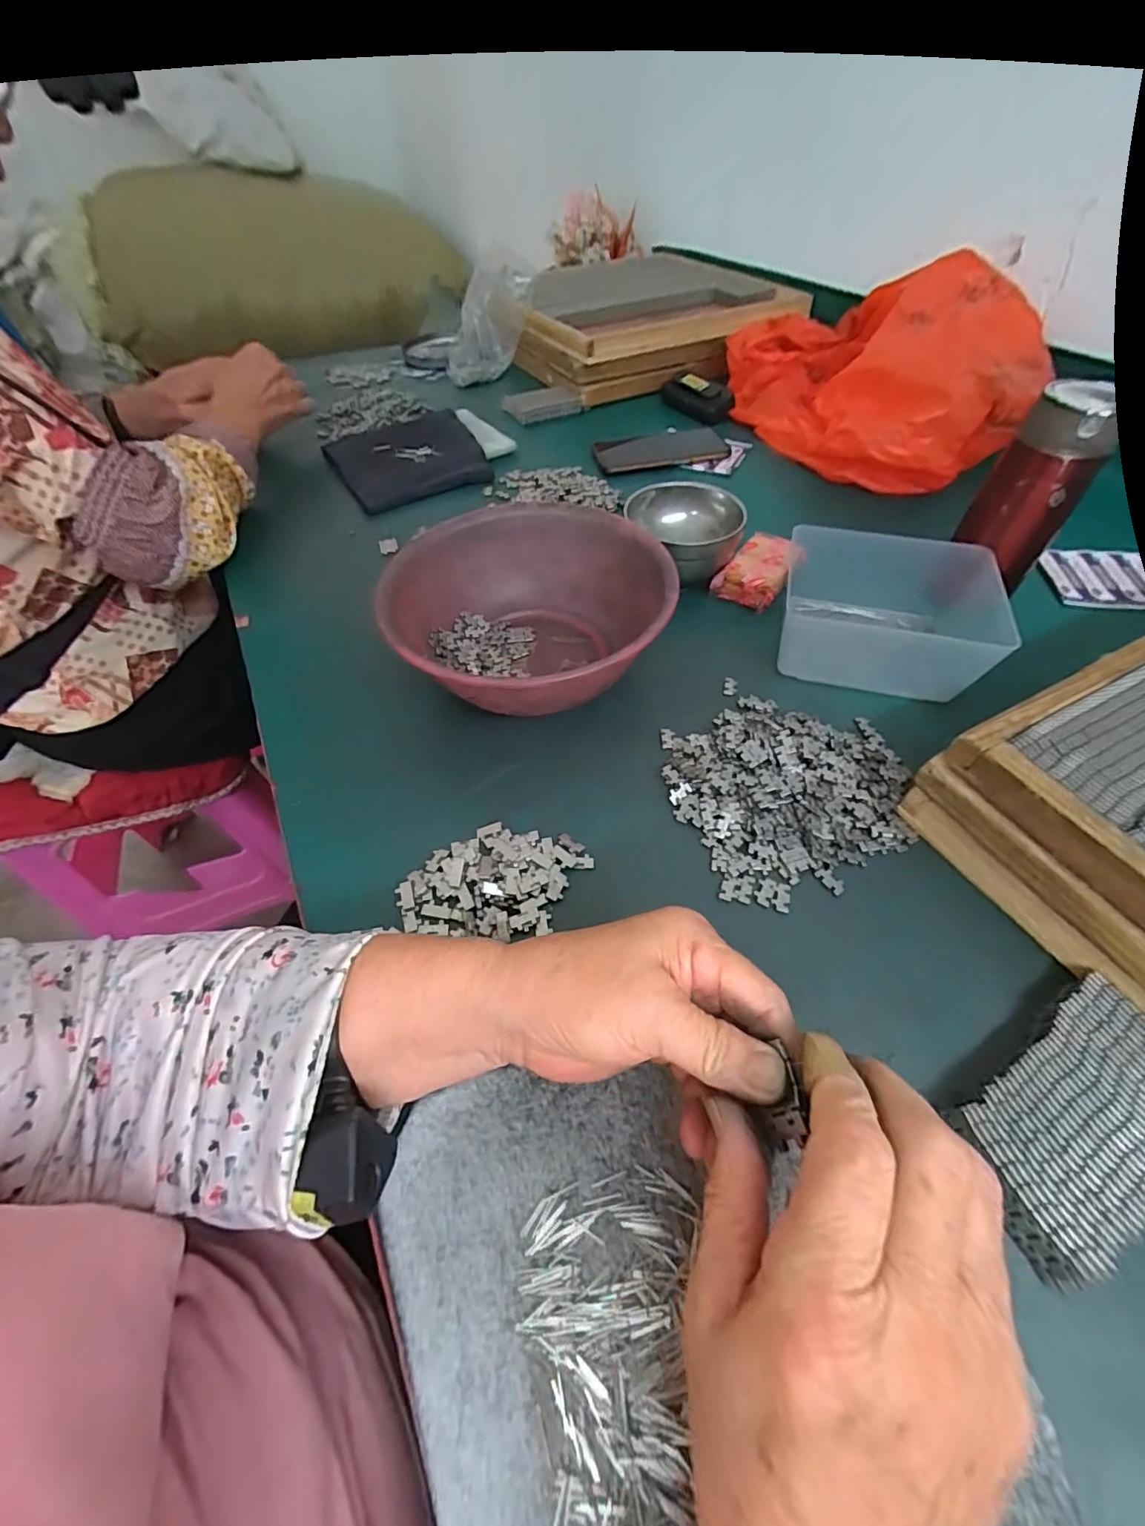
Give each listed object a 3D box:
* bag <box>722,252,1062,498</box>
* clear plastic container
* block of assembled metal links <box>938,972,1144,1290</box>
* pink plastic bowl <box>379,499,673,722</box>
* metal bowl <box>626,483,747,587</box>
[{"bbox_3d":[0.347,-0.495,0.649,0.216,0.158,0.413,-16,54,-11],"label":"bag"},{"bbox_3d":[0.251,-0.129,0.438,0.146,0.062,0.144,12,54,10],"label":"clear plastic container"},{"bbox_3d":[0.233,0.161,0.246,0.126,0.018,0.064,-26,57,-18],"label":"block of assembled metal links"},{"bbox_3d":[-0.027,-0.114,0.418,0.203,0.077,0.206,0,53,0],"label":"pink plastic bowl"},{"bbox_3d":[0.097,-0.209,0.501,0.107,0.064,0.107,0,53,0],"label":"metal bowl"}]

